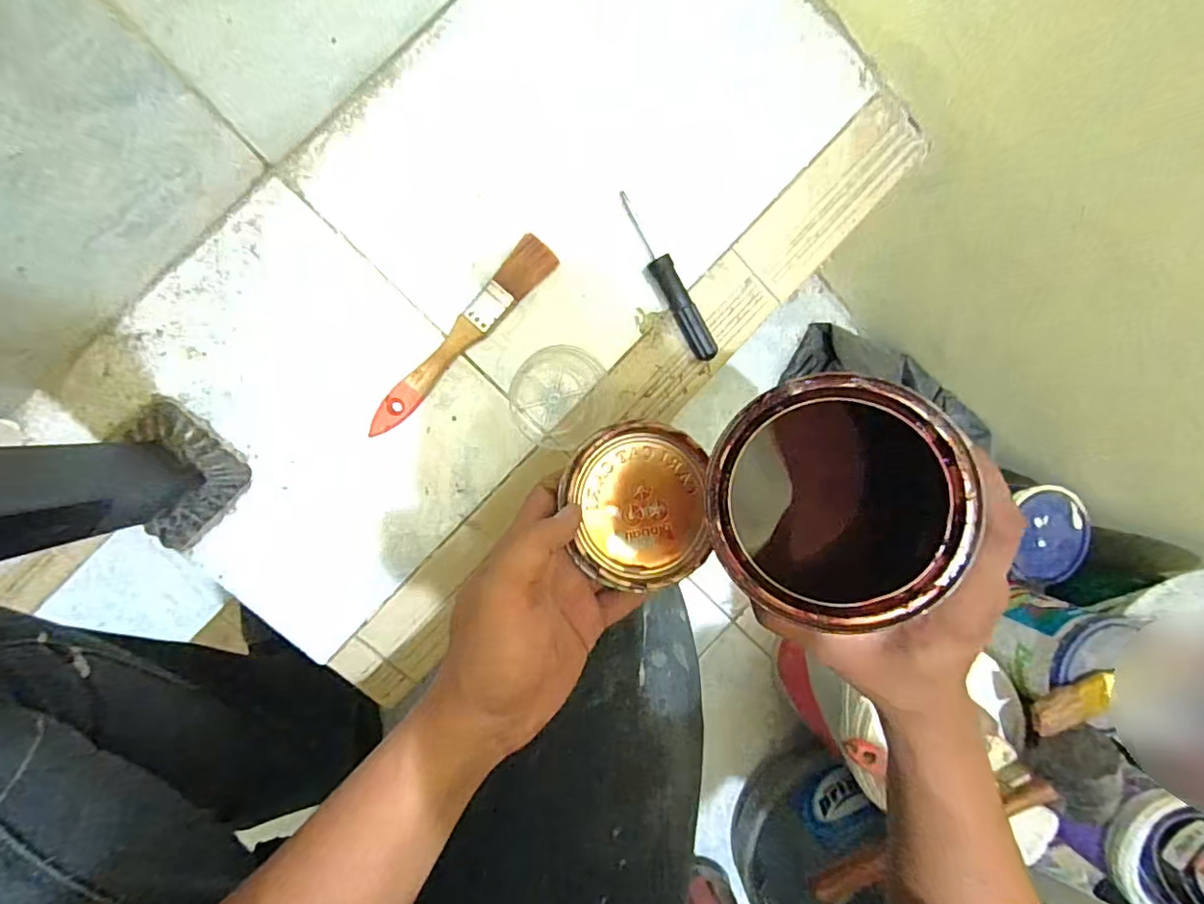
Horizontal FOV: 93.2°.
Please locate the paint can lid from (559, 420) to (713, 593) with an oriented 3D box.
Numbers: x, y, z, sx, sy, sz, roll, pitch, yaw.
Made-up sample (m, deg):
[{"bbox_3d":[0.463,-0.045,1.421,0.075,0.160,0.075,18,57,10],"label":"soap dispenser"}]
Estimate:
[{"bbox_3d":[0.023,0.032,0.346,0.088,0.016,0.096,-1,92,-9],"label":"paint can lid"}]

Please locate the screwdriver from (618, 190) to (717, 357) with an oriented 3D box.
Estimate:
[{"bbox_3d":[0.048,-0.127,0.419,0.015,0.016,0.131,-31,97,-6],"label":"screwdriver"}]

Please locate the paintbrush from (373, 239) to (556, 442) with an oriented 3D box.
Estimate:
[{"bbox_3d":[-0.100,-0.081,0.396,0.027,0.018,0.172,44,86,-9],"label":"paintbrush"}]

